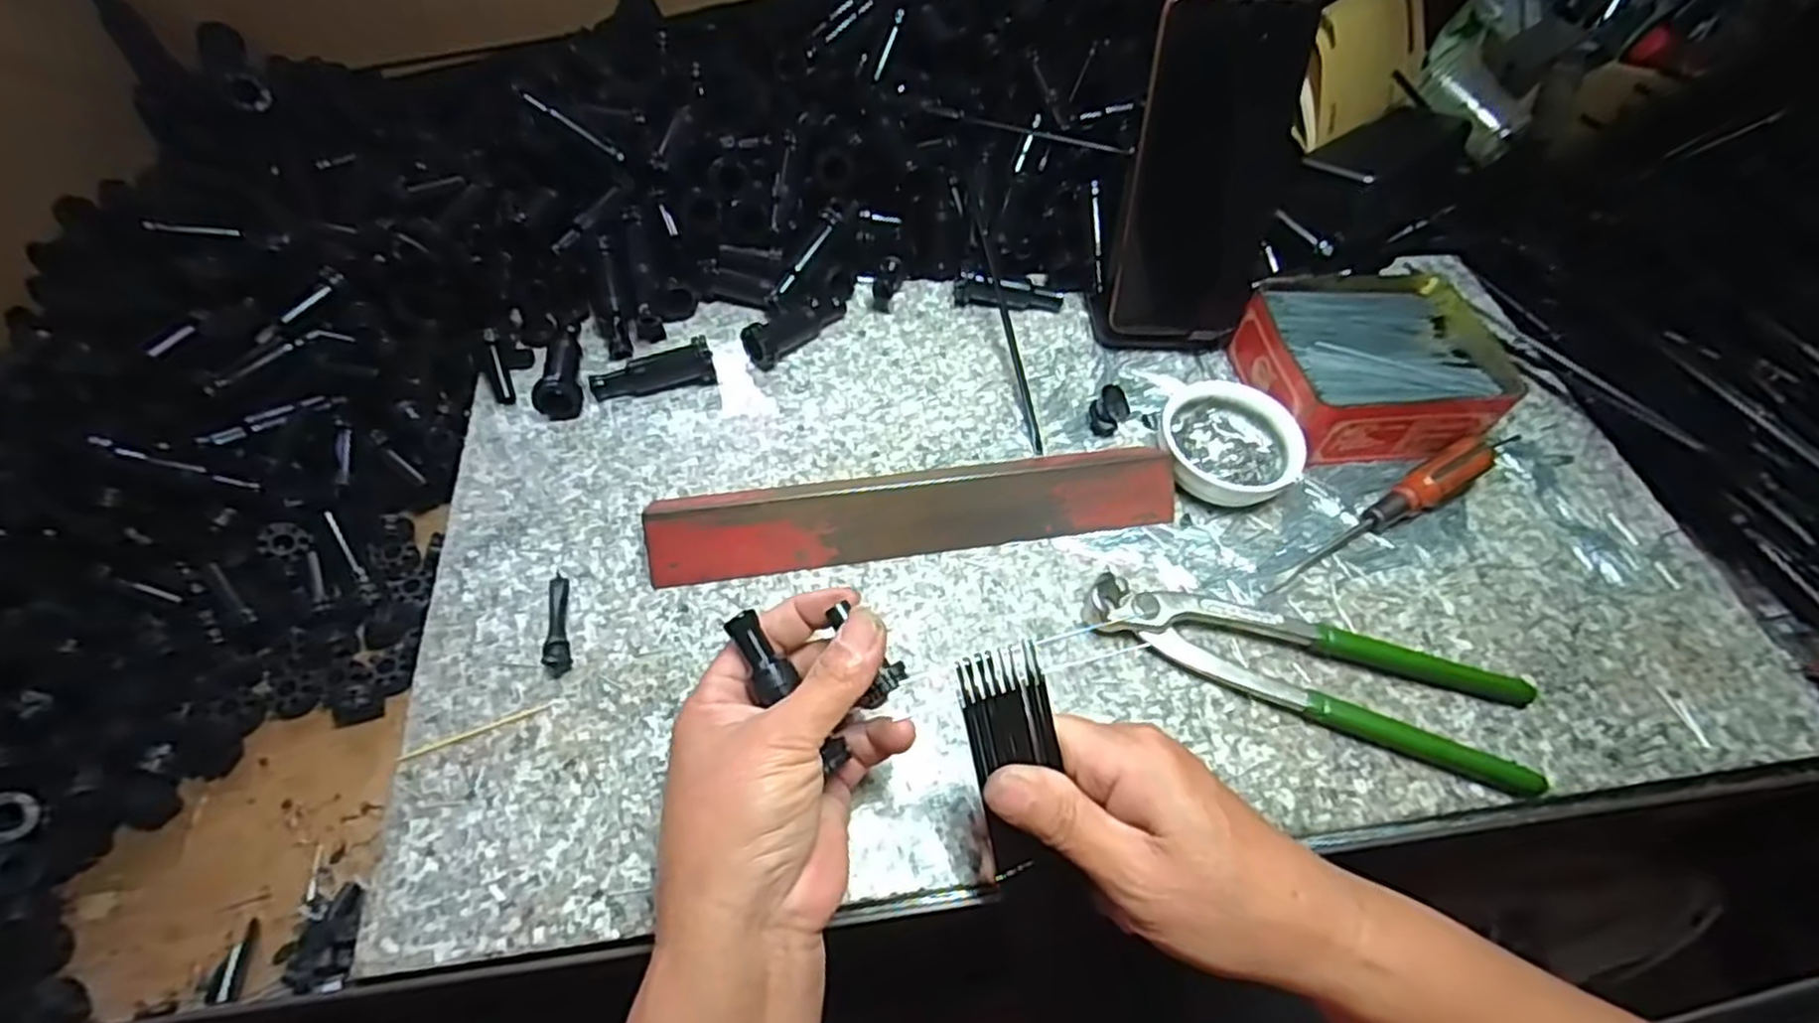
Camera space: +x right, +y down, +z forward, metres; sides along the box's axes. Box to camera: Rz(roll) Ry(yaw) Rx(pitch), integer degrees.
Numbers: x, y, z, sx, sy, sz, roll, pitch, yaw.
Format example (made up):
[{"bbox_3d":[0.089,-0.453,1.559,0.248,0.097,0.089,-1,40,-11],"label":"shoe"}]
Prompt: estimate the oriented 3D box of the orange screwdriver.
[{"bbox_3d":[0.243,0.002,0.392,0.147,0.028,0.021,-30,65,-20],"label":"orange screwdriver"}]

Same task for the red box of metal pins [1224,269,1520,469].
[{"bbox_3d":[0.257,-0.087,0.440,0.124,0.041,0.112,-4,59,-6],"label":"red box of metal pins"}]

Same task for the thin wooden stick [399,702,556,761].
[{"bbox_3d":[-0.179,0.091,0.324,0.060,0.004,0.004,-19,61,-15],"label":"thin wooden stick"}]

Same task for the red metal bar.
[{"bbox_3d":[0.007,0.001,0.384,0.256,0.028,0.035,-7,59,-8],"label":"red metal bar"}]

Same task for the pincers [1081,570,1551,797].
[{"bbox_3d":[0.178,0.065,0.353,0.195,0.016,0.052,20,59,9],"label":"pincers"}]

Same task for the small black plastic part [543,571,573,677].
[{"bbox_3d":[-0.158,0.050,0.349,0.010,0.010,0.049,-12,57,-11],"label":"small black plastic part"}]

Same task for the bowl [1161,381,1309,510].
[{"bbox_3d":[0.169,-0.034,0.413,0.071,0.024,0.067,2,58,-3],"label":"bowl"}]

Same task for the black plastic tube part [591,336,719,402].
[{"bbox_3d":[-0.139,-0.075,0.424,0.064,0.022,0.018,-13,57,-12],"label":"black plastic tube part"}]

